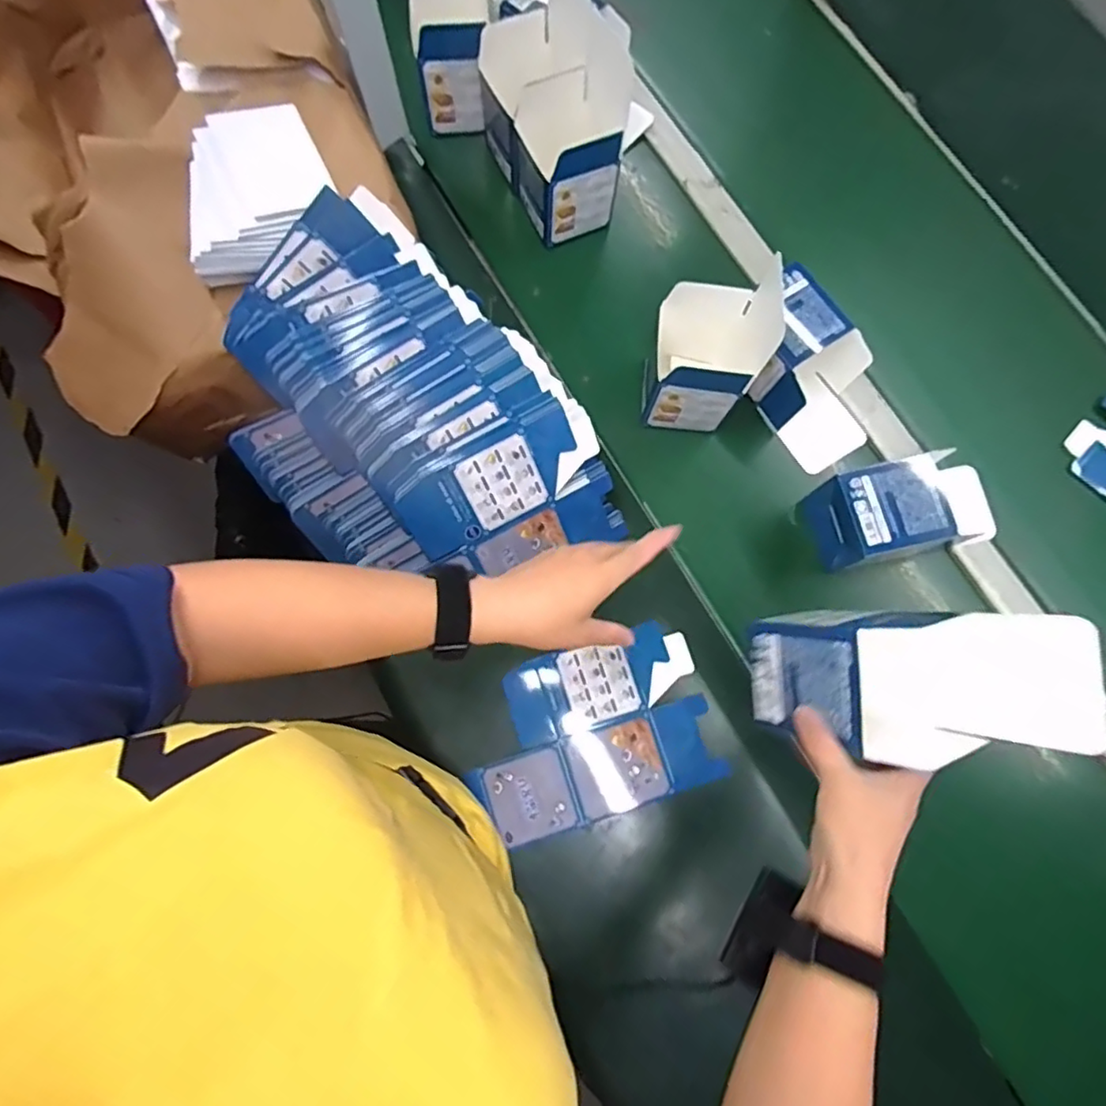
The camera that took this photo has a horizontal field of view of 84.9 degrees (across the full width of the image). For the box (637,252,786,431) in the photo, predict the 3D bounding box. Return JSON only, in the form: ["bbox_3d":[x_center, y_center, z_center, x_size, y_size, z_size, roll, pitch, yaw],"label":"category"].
[{"bbox_3d":[0.148,-0.201,0.574,0.099,0.149,0.118,13,79,3],"label":"box"}]

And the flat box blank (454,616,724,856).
[{"bbox_3d":[0.035,0.175,0.586,0.228,0.009,0.157,-18,80,-4],"label":"flat box blank"}]

